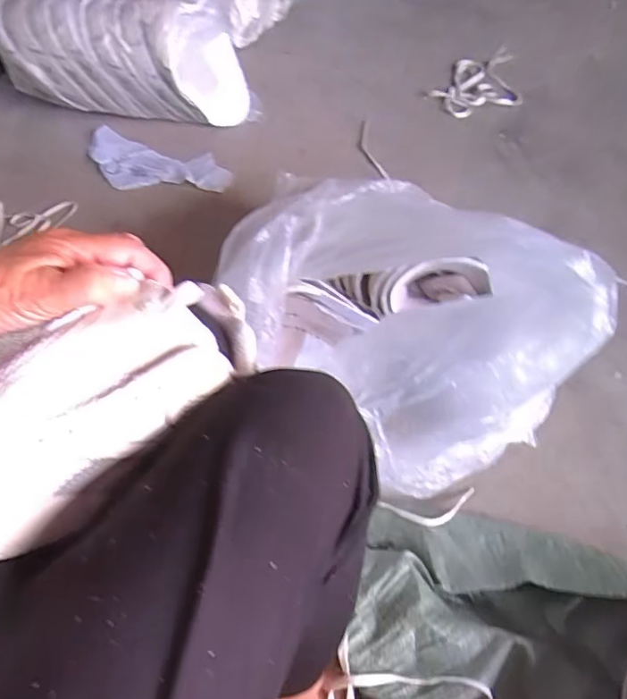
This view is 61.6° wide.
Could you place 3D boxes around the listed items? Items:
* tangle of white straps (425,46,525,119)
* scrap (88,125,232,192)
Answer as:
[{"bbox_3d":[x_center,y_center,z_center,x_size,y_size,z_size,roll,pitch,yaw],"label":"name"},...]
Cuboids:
[{"bbox_3d":[0.342,-0.565,1.101,0.213,0.045,0.182,-13,58,-6],"label":"tangle of white straps"},{"bbox_3d":[-0.308,-0.351,1.006,0.313,0.025,0.128,21,61,14],"label":"scrap"}]

